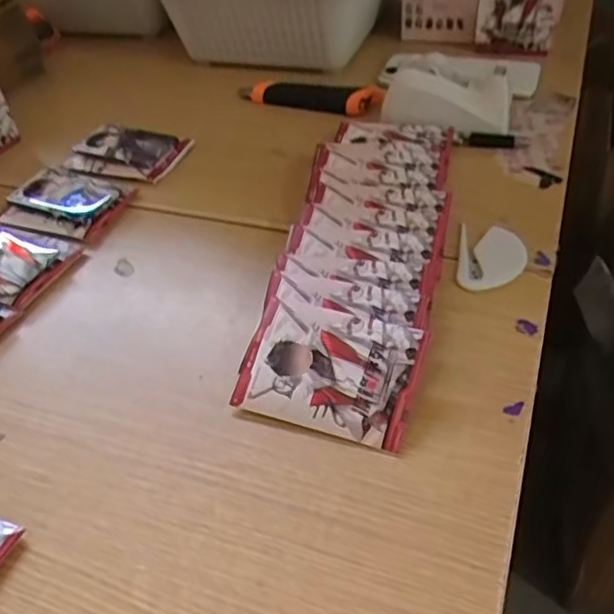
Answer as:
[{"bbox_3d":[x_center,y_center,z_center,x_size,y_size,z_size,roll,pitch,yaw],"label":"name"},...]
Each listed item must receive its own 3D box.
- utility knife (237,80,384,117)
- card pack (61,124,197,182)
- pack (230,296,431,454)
[{"bbox_3d":[0.000,-0.210,0.626,0.149,0.022,0.024,12,47,18],"label":"utility knife"},{"bbox_3d":[-0.166,-0.144,0.584,0.096,0.024,0.072,15,48,21],"label":"card pack"},{"bbox_3d":[0.014,0.035,0.370,0.100,0.006,0.073,13,70,17],"label":"pack"}]

